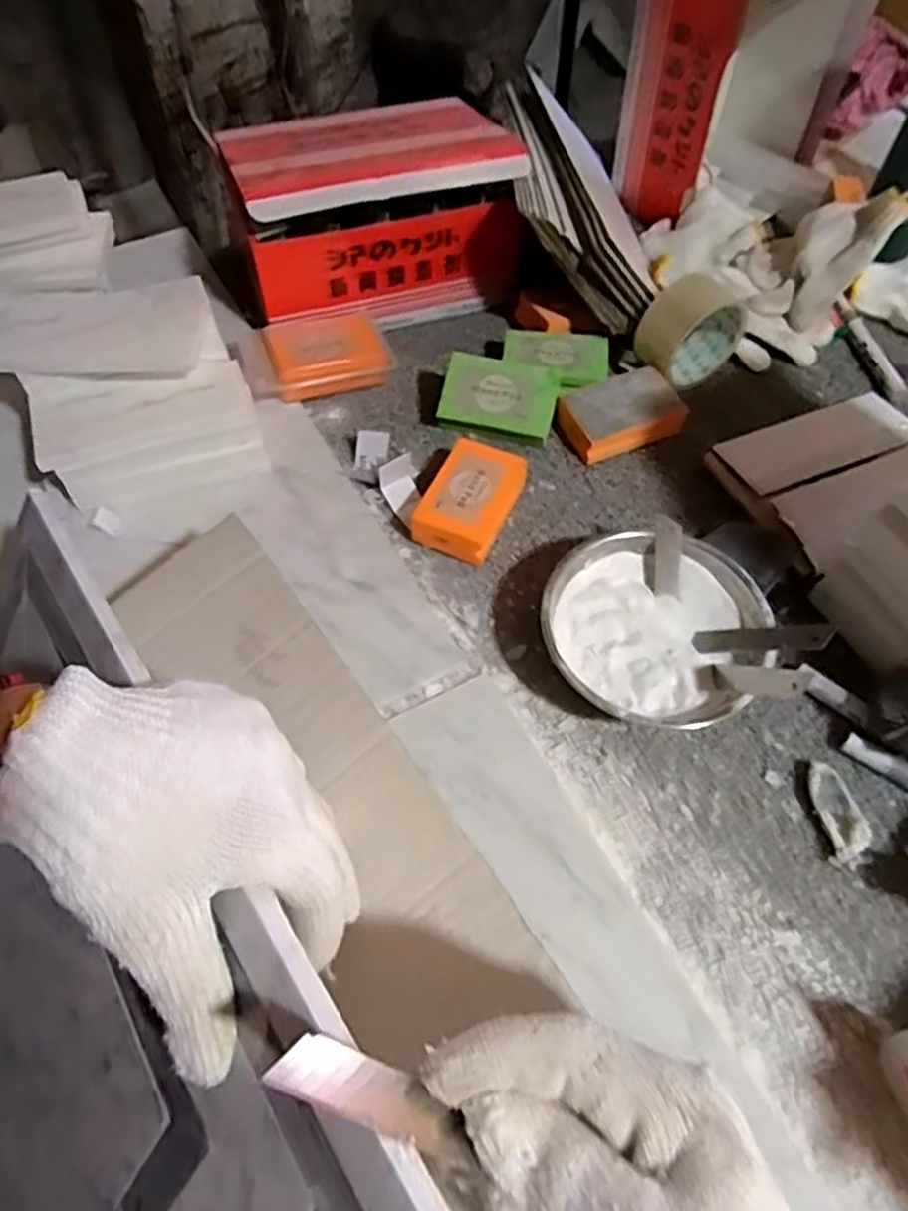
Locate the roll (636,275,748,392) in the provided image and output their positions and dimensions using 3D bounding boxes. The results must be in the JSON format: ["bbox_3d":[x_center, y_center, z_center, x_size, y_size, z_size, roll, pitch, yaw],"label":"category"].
[{"bbox_3d":[0.206,-0.241,0.624,0.094,0.078,0.040,-19,61,-12],"label":"roll"}]

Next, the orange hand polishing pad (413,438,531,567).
[{"bbox_3d":[0.013,-0.083,0.570,0.065,0.035,0.101,24,61,13],"label":"orange hand polishing pad"}]

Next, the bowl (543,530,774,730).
[{"bbox_3d":[0.133,0.023,0.495,0.142,0.053,0.139,1,59,-1],"label":"bowl"}]

